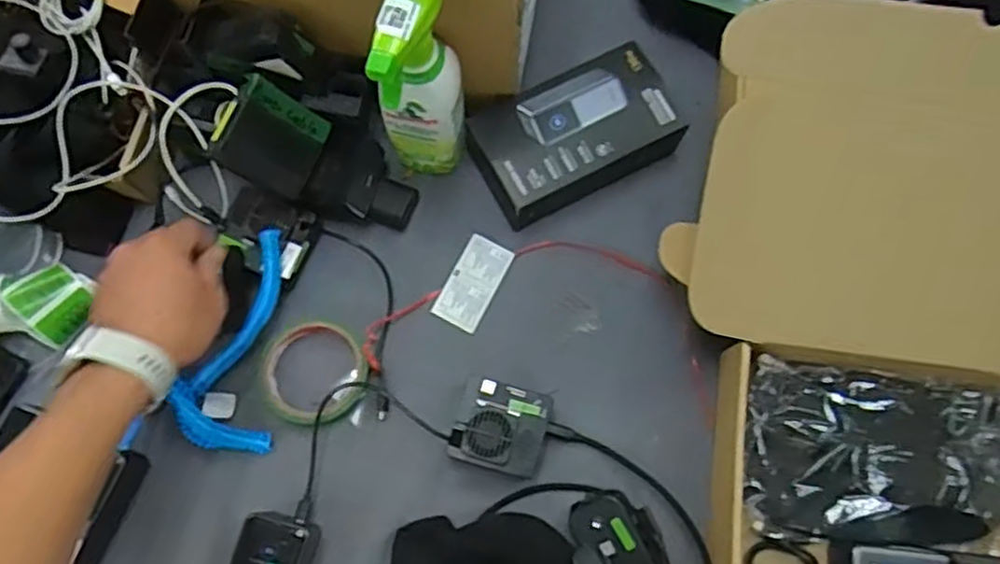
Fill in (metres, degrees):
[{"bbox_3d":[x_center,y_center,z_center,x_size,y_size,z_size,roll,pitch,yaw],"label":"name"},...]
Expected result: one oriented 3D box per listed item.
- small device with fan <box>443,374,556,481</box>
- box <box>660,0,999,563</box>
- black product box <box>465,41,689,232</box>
[{"bbox_3d":[-0.001,0.122,0.616,0.079,0.040,0.072,14,74,4],"label":"small device with fan"},{"bbox_3d":[0.319,0.039,0.573,0.354,0.202,0.429,12,74,3],"label":"box"},{"bbox_3d":[0.067,-0.138,0.679,0.187,0.050,0.107,-26,75,-8],"label":"black product box"}]

